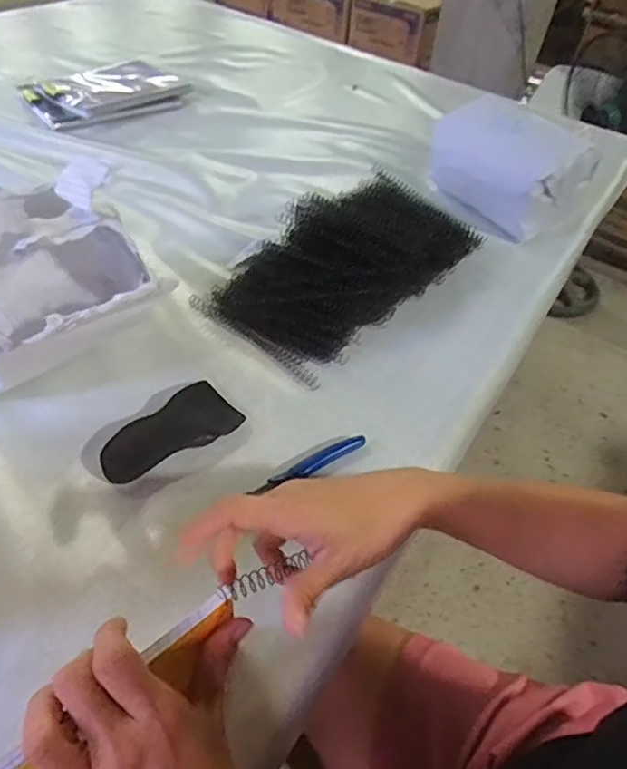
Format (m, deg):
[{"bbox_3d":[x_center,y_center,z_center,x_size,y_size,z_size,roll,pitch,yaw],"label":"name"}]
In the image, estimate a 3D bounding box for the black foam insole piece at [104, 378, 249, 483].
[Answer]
[{"bbox_3d":[-0.123,0.038,0.469,0.119,0.016,0.065,-31,58,-29],"label":"black foam insole piece"}]

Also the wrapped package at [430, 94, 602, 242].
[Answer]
[{"bbox_3d":[0.274,-0.309,0.757,0.128,0.128,0.195,-28,57,-28],"label":"wrapped package"}]

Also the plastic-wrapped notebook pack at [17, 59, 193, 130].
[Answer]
[{"bbox_3d":[-0.336,-0.485,0.916,0.255,0.035,0.142,-34,61,-31],"label":"plastic-wrapped notebook pack"}]

